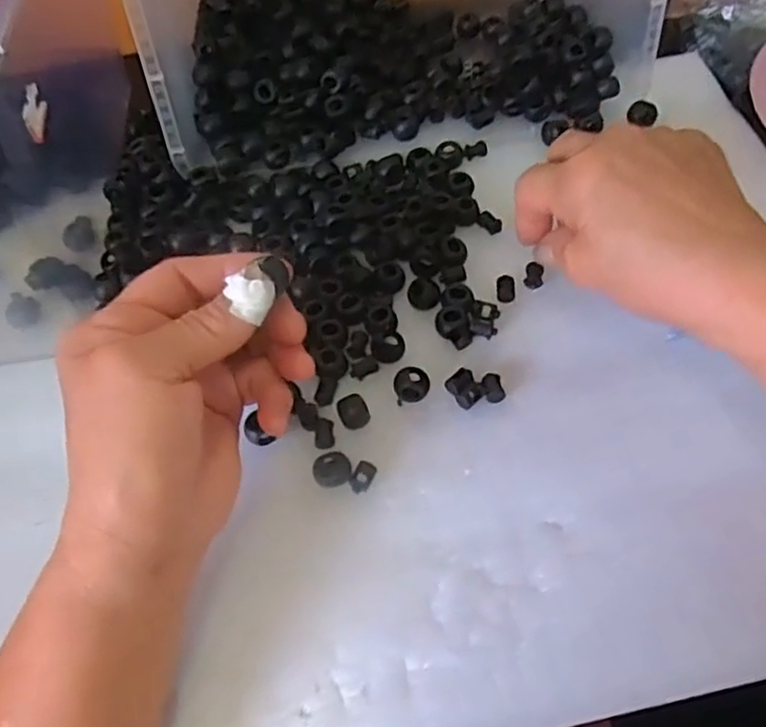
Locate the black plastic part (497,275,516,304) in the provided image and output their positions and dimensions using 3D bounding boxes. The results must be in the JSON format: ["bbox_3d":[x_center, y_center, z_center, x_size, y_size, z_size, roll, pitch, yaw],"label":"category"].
[{"bbox_3d":[0.066,-0.041,0.367,0.009,0.004,0.016,0,60,3],"label":"black plastic part"}]

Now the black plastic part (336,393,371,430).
[{"bbox_3d":[-0.014,0.023,0.332,0.014,0.011,0.014,-1,60,3],"label":"black plastic part"}]

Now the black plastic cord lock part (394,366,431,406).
[{"bbox_3d":[0.014,0.011,0.339,0.018,0.010,0.017,-1,60,3],"label":"black plastic cord lock part"}]

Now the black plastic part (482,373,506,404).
[{"bbox_3d":[0.055,0.012,0.339,0.010,0.004,0.015,-13,60,-4],"label":"black plastic part"}]

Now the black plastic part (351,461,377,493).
[{"bbox_3d":[-0.009,0.052,0.317,0.009,0.005,0.015,19,63,13],"label":"black plastic part"}]

